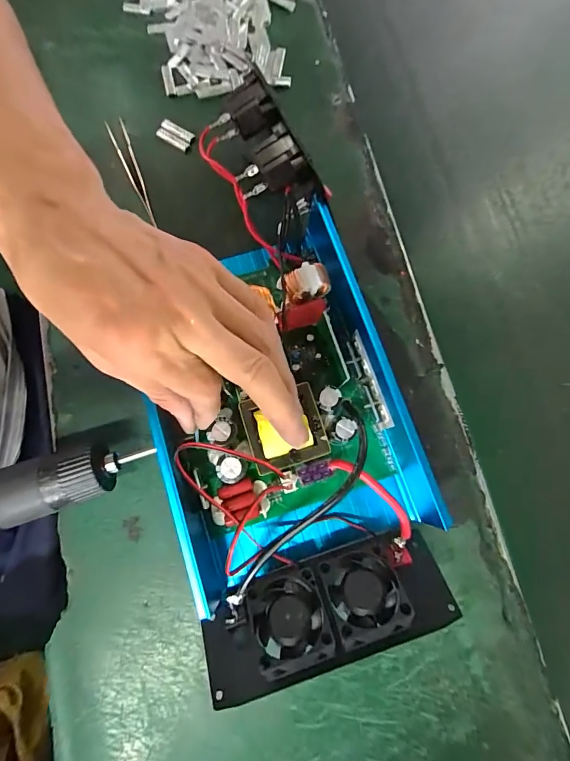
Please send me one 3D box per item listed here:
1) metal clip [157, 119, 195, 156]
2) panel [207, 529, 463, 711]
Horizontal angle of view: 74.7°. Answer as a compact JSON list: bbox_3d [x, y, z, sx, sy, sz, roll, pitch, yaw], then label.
[{"bbox_3d":[-0.091,-0.204,0.313,0.033,0.004,0.018,30,79,5],"label":"metal clip"},{"bbox_3d":[0.021,0.125,0.208,0.137,0.027,0.054,-18,42,-4],"label":"panel"}]

